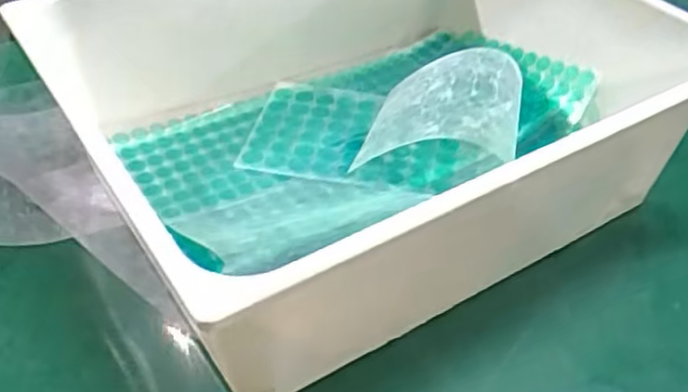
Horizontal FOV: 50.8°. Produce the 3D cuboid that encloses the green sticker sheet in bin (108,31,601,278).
[{"bbox_3d":[0.018,-0.049,0.494,0.298,0.058,0.192,-23,50,-24],"label":"green sticker sheet in bin"}]

